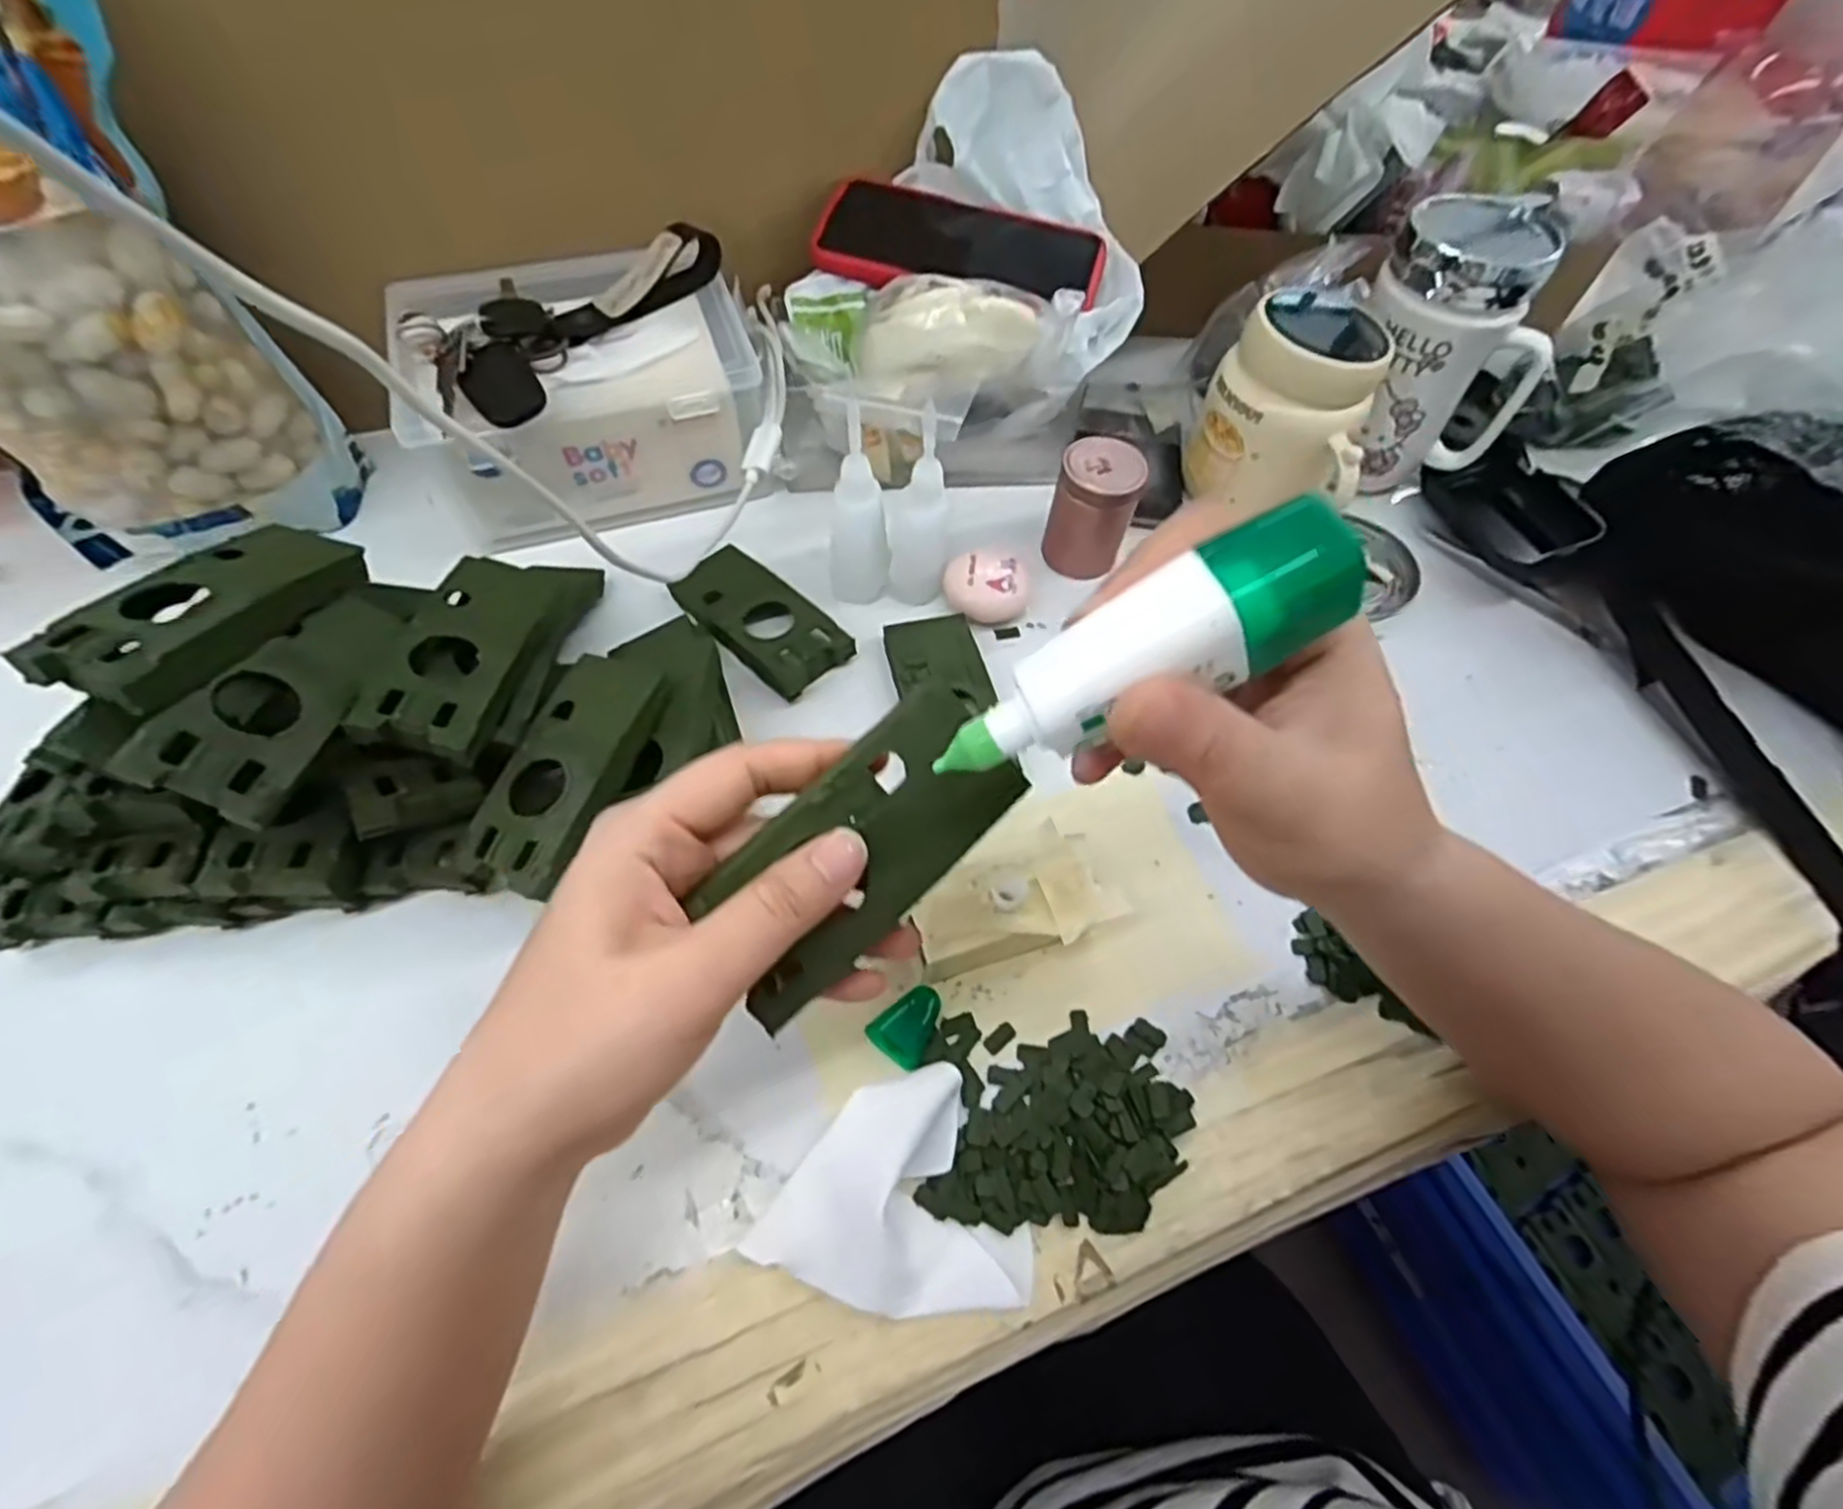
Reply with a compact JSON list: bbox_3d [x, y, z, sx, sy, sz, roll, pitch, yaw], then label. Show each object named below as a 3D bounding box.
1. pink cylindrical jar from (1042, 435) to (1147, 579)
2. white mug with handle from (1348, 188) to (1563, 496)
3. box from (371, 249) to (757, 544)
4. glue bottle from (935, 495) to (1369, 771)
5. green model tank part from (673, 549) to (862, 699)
[{"bbox_3d":[0.095,-0.137,0.438,0.043,0.065,0.037,19,60,9],"label":"pink cylindrical jar"},{"bbox_3d":[0.294,-0.224,0.445,0.097,0.135,0.065,37,64,18],"label":"white mug with handle"},{"bbox_3d":[-0.185,-0.205,0.443,0.176,0.085,0.127,-16,61,-12],"label":"box"},{"bbox_3d":[0.049,-0.021,0.175,0.096,0.022,0.021,-28,60,13],"label":"glue bottle"},{"bbox_3d":[-0.088,-0.074,0.416,0.104,0.017,0.047,40,65,19],"label":"green model tank part"}]

